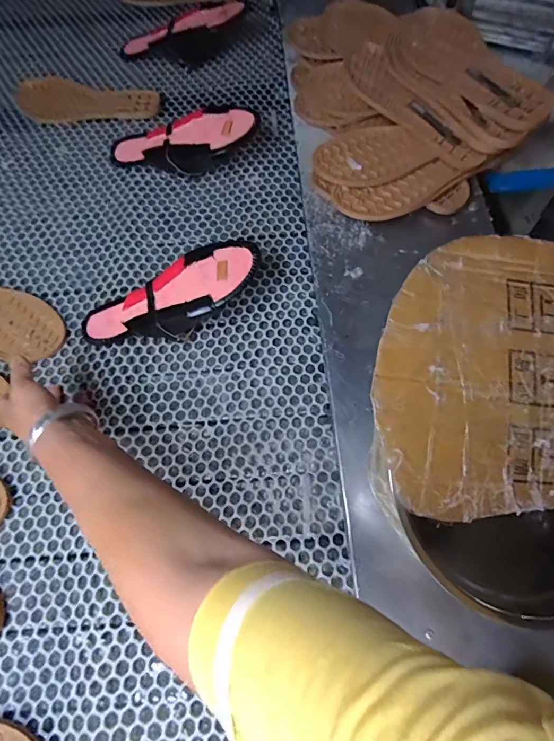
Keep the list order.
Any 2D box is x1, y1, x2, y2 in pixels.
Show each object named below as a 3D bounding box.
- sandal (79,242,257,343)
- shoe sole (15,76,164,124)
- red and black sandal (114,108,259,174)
[{"bbox_3d":[-0.130,-0.083,0.500,0.245,0.049,0.090,-23,68,12],"label":"sandal"},{"bbox_3d":[-0.310,-0.449,0.675,0.233,0.015,0.092,0,68,0],"label":"shoe sole"},{"bbox_3d":[-0.145,-0.329,0.591,0.229,0.077,0.079,7,68,3],"label":"red and black sandal"}]

